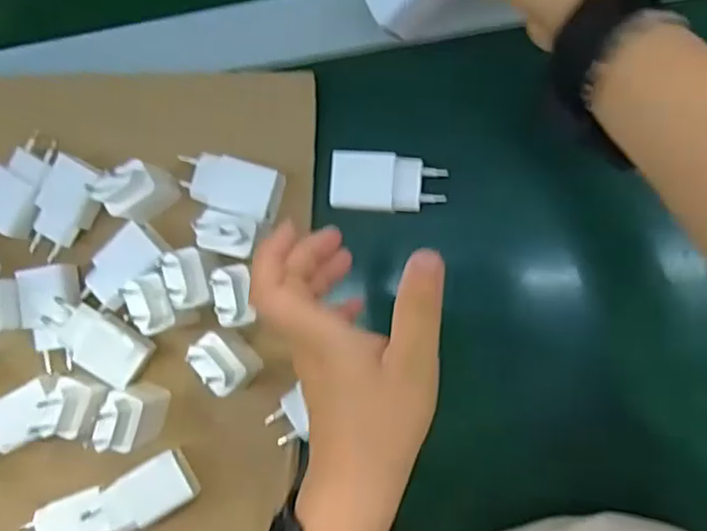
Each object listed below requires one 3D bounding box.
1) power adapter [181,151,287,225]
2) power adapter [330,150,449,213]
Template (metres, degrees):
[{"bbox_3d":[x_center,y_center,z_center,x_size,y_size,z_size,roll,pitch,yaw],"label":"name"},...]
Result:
[{"bbox_3d":[-0.091,-0.059,0.472,0.075,0.025,0.039,17,91,9],"label":"power adapter"},{"bbox_3d":[0.025,-0.058,0.458,0.079,0.023,0.041,5,89,9],"label":"power adapter"}]

